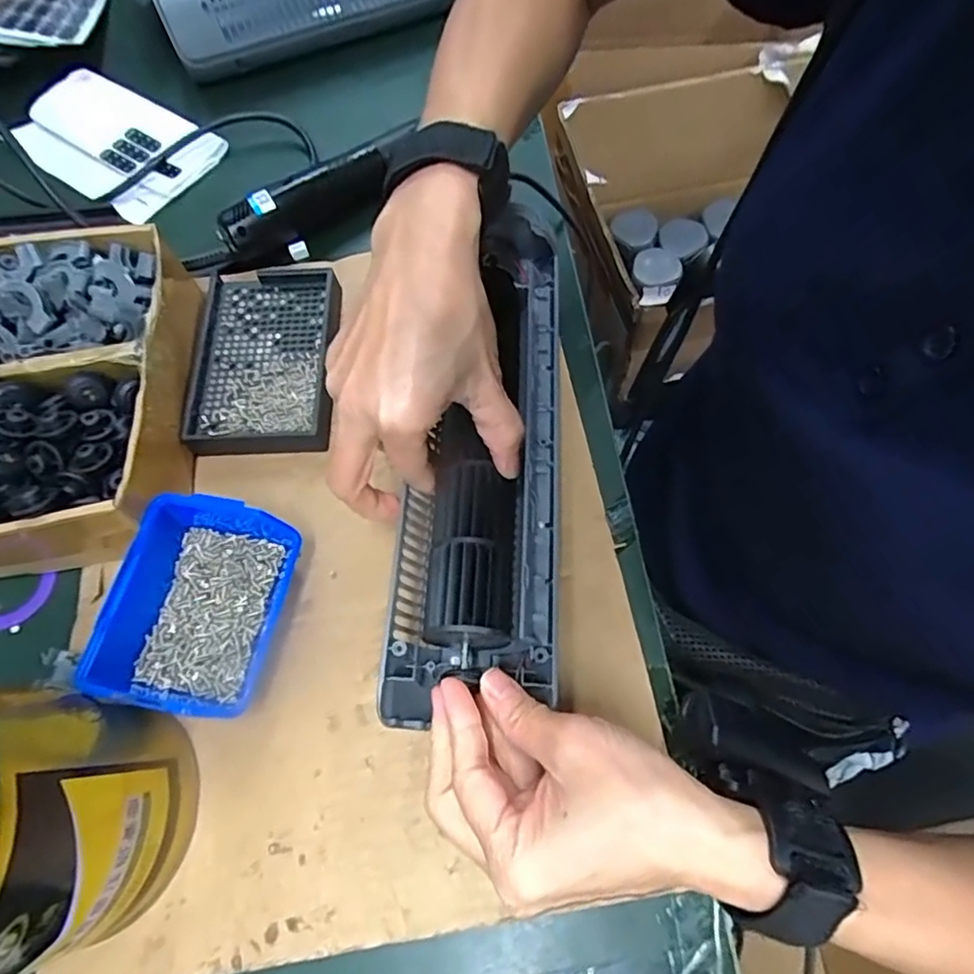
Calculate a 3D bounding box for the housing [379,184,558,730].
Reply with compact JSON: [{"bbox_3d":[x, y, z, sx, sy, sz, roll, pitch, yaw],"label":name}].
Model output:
[{"bbox_3d":[0.007,-0.032,0.342,0.083,0.044,0.316,7,67,6],"label":"housing"}]

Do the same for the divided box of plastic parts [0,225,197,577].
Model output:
[{"bbox_3d":[-0.280,-0.060,0.370,0.177,0.067,0.218,-10,66,-1],"label":"divided box of plastic parts"}]

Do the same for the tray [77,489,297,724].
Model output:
[{"bbox_3d":[-0.158,0.066,0.333,0.082,0.048,0.110,11,68,8],"label":"tray"}]

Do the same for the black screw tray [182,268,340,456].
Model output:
[{"bbox_3d":[-0.156,-0.089,0.417,0.102,0.026,0.141,-5,66,1],"label":"black screw tray"}]

